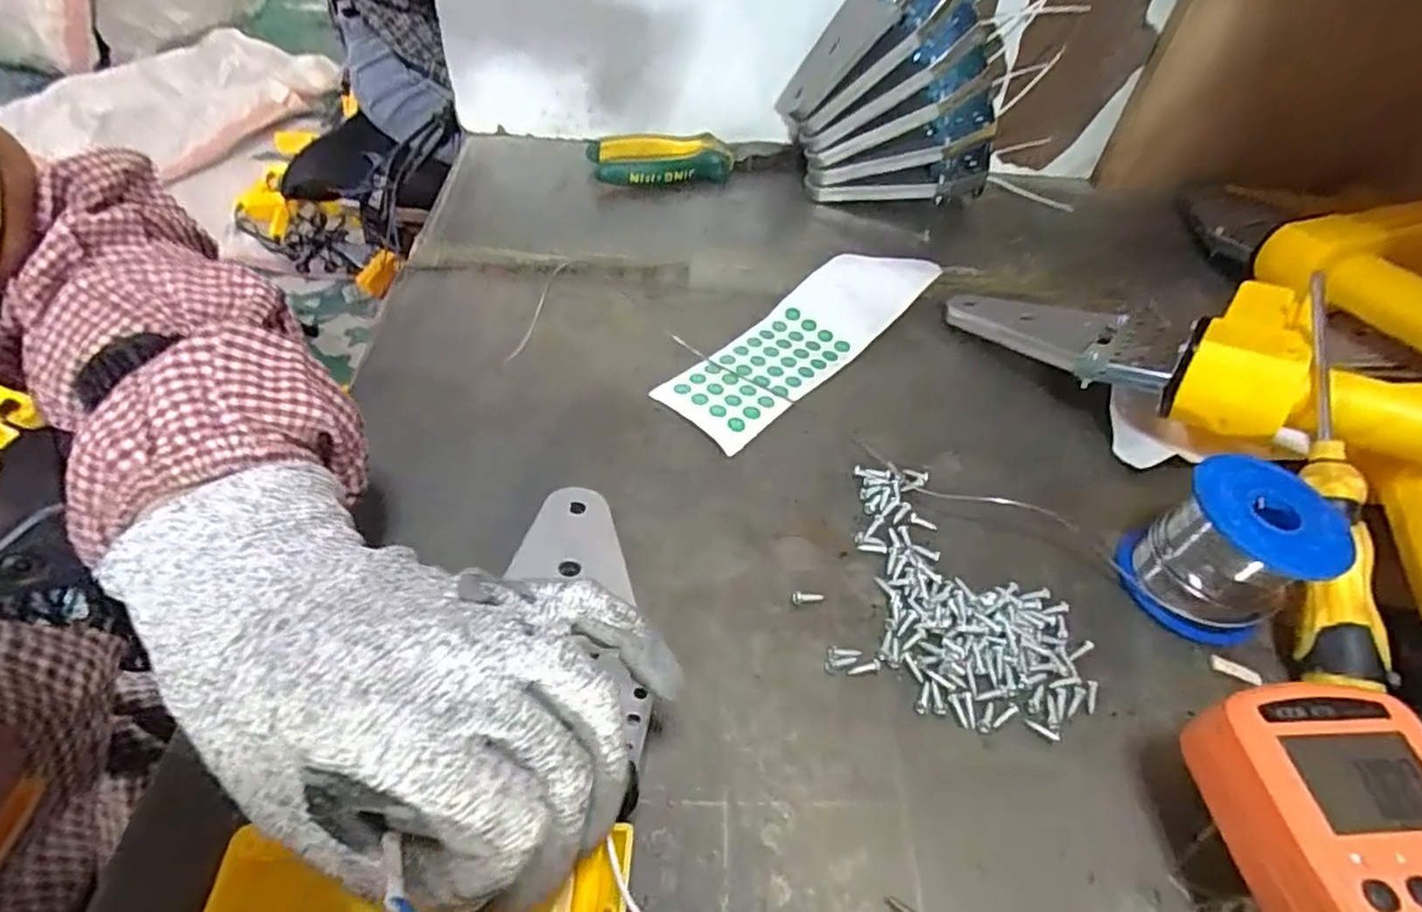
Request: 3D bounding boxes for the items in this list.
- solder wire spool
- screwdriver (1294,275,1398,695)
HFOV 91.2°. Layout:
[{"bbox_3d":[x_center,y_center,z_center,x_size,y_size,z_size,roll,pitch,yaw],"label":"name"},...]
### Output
[{"bbox_3d":[0.231,0.042,0.310,0.061,0.057,0.060,3,49,-3],"label":"solder wire spool"},{"bbox_3d":[0.288,0.005,0.329,0.032,0.024,0.203,13,67,5],"label":"screwdriver"}]

